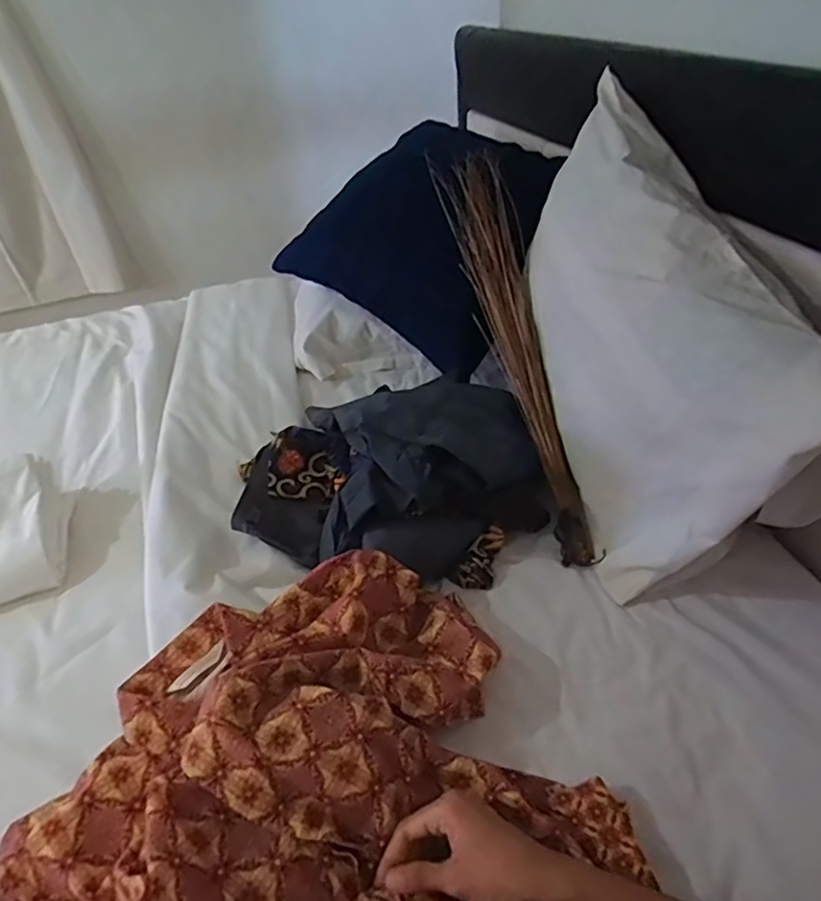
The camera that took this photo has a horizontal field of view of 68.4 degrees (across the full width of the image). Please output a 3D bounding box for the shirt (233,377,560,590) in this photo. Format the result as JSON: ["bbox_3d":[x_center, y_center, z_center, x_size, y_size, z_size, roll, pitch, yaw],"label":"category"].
[{"bbox_3d":[-0.018,0.016,0.805,0.375,0.134,0.307,5,40,15],"label":"shirt"}]

